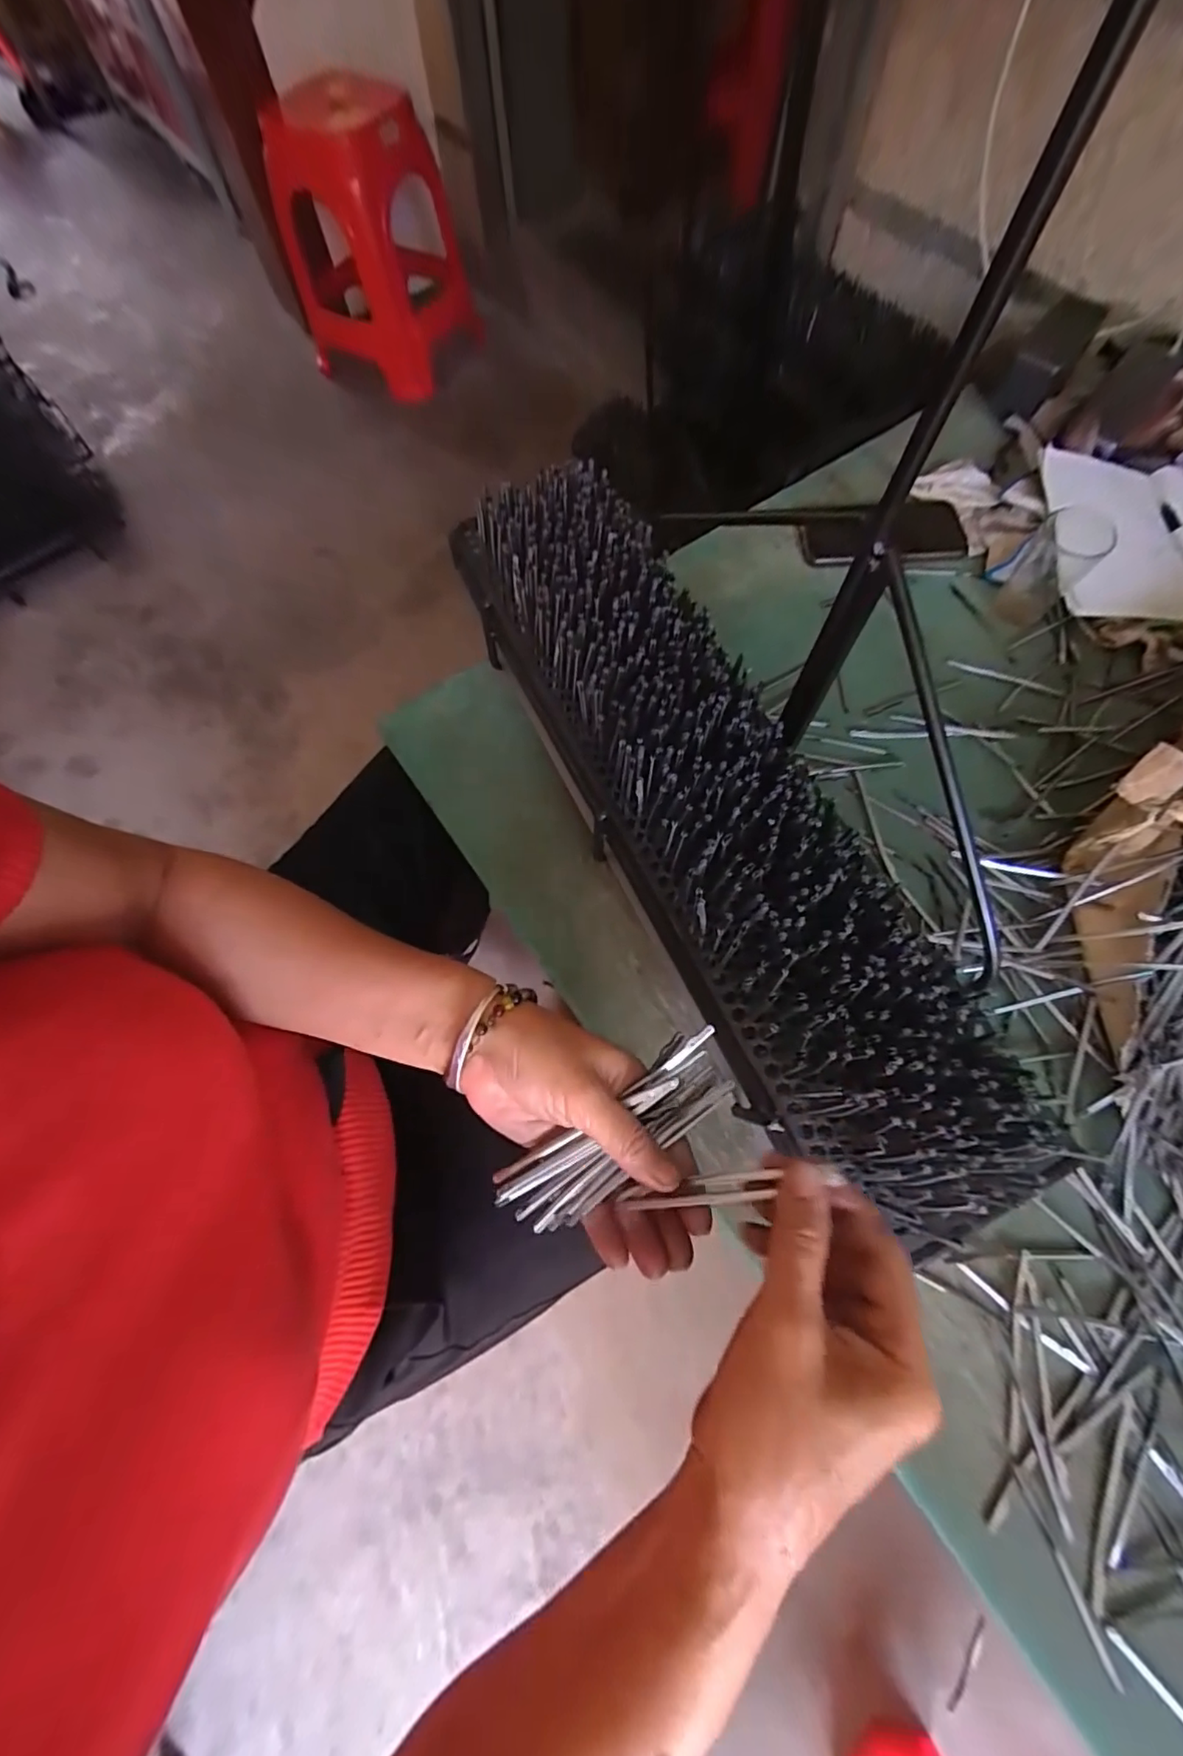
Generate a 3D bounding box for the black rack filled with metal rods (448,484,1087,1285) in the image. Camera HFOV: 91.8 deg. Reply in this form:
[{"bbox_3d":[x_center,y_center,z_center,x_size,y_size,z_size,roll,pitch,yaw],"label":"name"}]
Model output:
[{"bbox_3d":[0.065,-0.067,0.389,0.133,0.062,0.589,-26,71,-8],"label":"black rack filled with metal rods"}]

